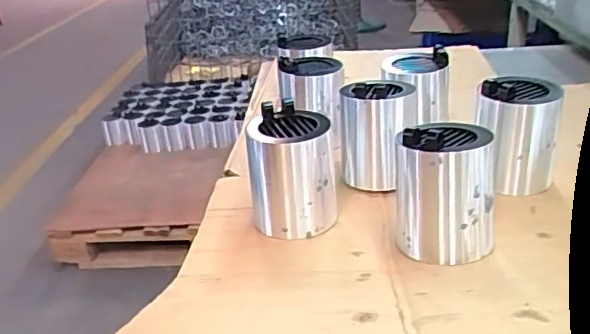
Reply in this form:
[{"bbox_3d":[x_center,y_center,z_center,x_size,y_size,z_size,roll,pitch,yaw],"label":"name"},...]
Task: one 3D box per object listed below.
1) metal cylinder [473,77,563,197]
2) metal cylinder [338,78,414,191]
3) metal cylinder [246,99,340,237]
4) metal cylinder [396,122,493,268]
[{"bbox_3d":[0.246,-0.037,0.628,0.083,0.117,0.081,8,29,22],"label":"metal cylinder"},{"bbox_3d":[0.096,-0.041,0.665,0.084,0.118,0.088,-2,27,5],"label":"metal cylinder"},{"bbox_3d":[-0.002,0.006,0.593,0.087,0.113,0.084,1,27,11],"label":"metal cylinder"},{"bbox_3d":[0.138,0.021,0.525,0.086,0.124,0.083,0,27,9],"label":"metal cylinder"}]

